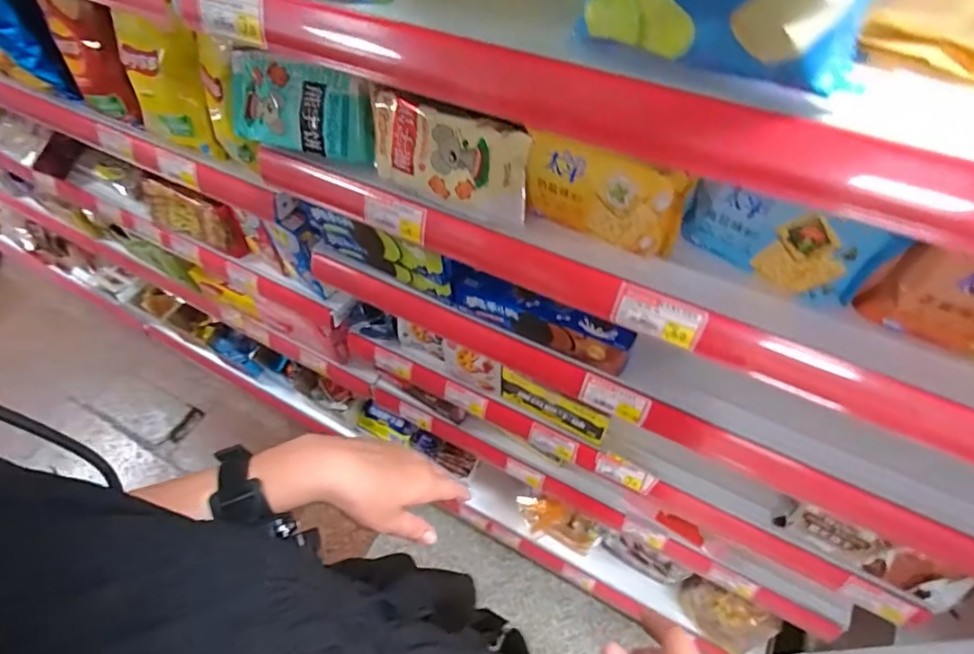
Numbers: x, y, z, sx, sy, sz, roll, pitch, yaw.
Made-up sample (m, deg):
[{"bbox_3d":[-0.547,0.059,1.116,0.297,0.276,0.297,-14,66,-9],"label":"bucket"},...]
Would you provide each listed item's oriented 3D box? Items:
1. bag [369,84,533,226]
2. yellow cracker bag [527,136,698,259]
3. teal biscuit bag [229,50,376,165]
[{"bbox_3d":[-0.036,-0.158,0.485,0.157,0.090,0.042,23,39,18],"label":"bag"},{"bbox_3d":[0.095,-0.108,0.438,0.134,0.088,0.023,19,59,15],"label":"yellow cracker bag"},{"bbox_3d":[-0.197,-0.225,0.536,0.183,0.088,0.035,16,25,13],"label":"teal biscuit bag"}]

